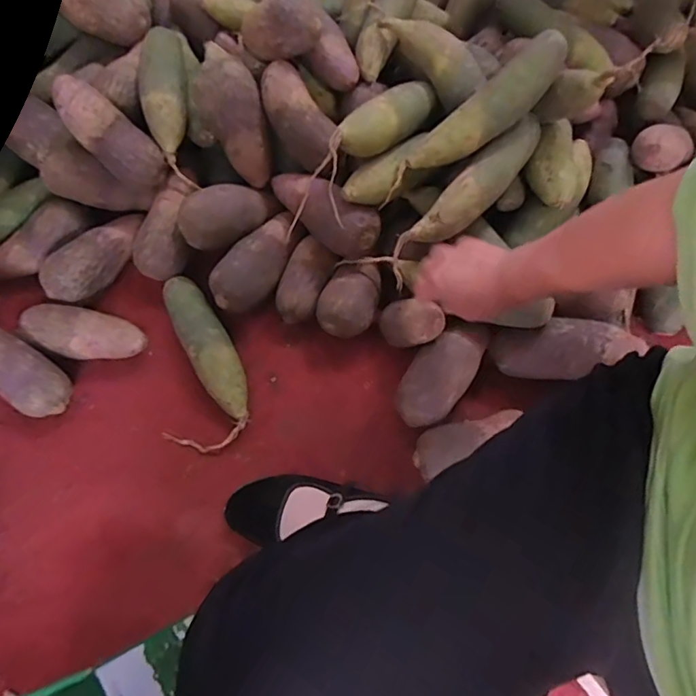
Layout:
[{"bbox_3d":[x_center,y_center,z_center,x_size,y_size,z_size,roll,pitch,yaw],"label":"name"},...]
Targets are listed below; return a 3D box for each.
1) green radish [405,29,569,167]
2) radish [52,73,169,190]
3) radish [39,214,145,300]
[{"bbox_3d":[0.161,-0.274,0.612,0.200,0.044,0.055,-37,76,17],"label":"green radish"},{"bbox_3d":[-0.305,-0.272,0.680,0.156,0.052,0.061,43,74,-25],"label":"radish"},{"bbox_3d":[-0.339,-0.129,0.707,0.063,0.054,0.154,35,75,9],"label":"radish"}]

